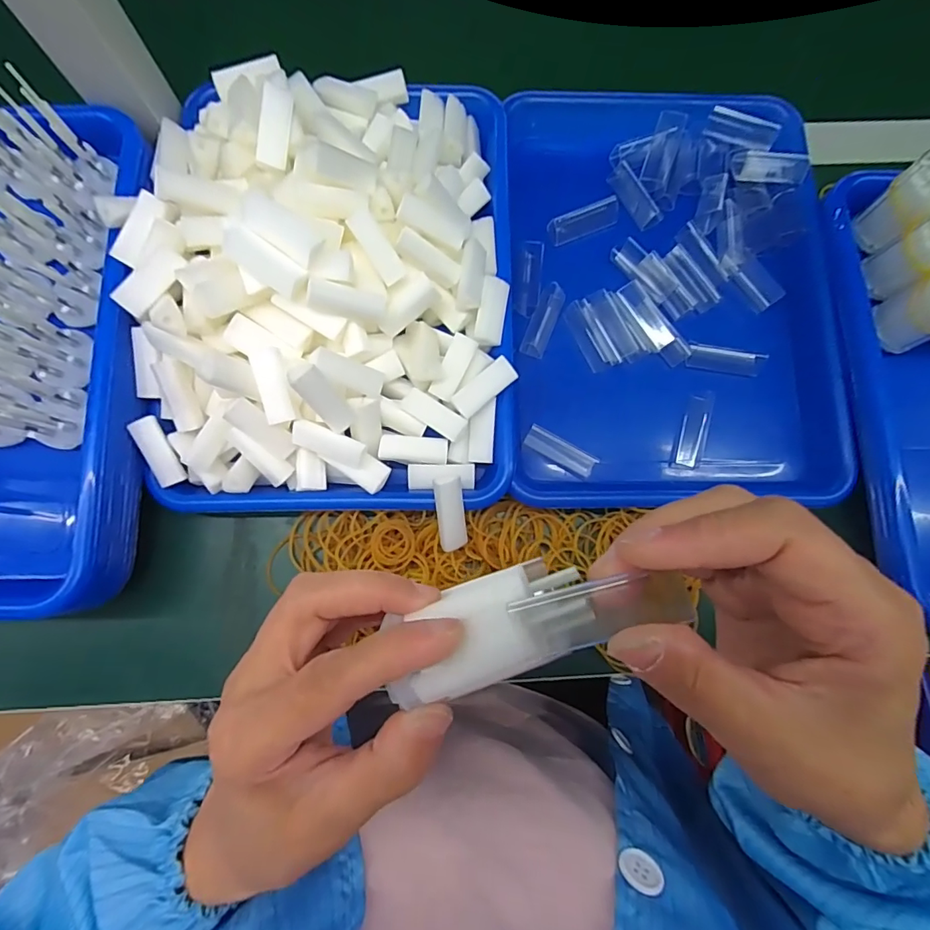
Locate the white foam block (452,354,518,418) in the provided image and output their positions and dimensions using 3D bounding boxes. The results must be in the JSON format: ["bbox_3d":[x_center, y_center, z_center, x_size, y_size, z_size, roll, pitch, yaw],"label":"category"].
[{"bbox_3d":[0.013,-0.052,0.321,0.045,0.006,0.019,-39,82,11],"label":"white foam block"}]

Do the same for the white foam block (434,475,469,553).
[{"bbox_3d":[-0.009,0.031,0.308,0.017,0.010,0.048,-7,96,-3],"label":"white foam block"}]

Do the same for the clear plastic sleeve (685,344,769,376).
[{"bbox_3d":[0.197,-0.080,0.363,0.054,0.008,0.018,6,79,0],"label":"clear plastic sleeve"}]

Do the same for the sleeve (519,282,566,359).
[{"bbox_3d":[0.061,-0.110,0.365,0.018,0.011,0.058,22,79,3],"label":"sleeve"}]

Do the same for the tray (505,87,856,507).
[{"bbox_3d":[0.149,-0.131,0.366,0.226,0.043,0.317,0,79,-1],"label":"tray"}]

